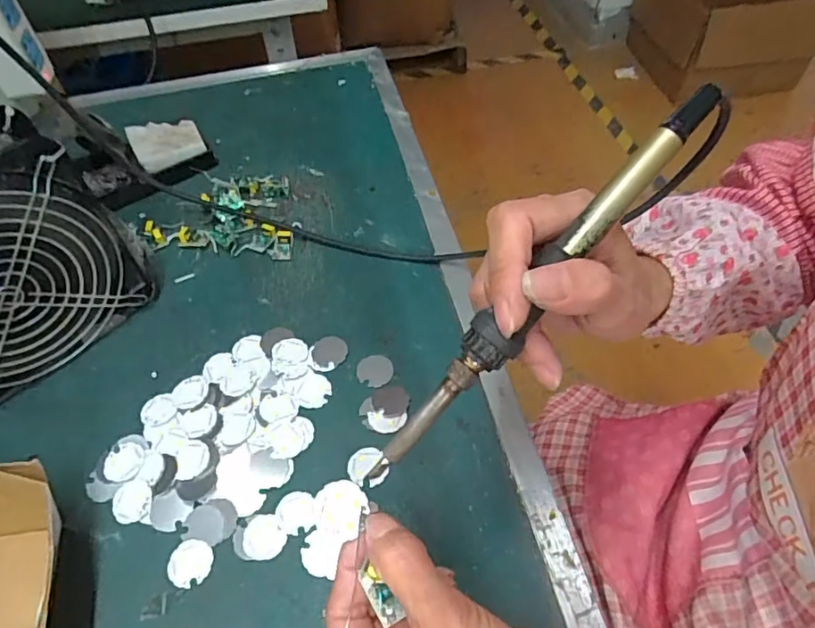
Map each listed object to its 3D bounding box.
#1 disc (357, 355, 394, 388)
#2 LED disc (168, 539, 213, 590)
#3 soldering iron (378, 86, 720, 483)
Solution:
[{"bbox_3d":[-0.022,0.038,0.381,0.024,0.004,0.024,0,53,1],"label":"disc"},{"bbox_3d":[-0.121,0.139,0.311,0.025,0.004,0.024,0,53,1],"label":"LED disc"},{"bbox_3d":[0.056,-0.012,0.222,0.203,0.015,0.023,-48,62,2],"label":"soldering iron"}]

